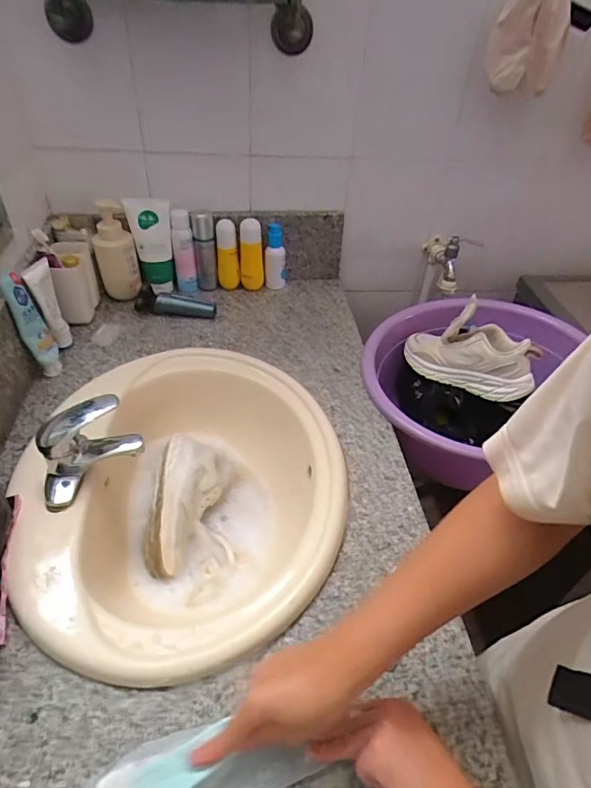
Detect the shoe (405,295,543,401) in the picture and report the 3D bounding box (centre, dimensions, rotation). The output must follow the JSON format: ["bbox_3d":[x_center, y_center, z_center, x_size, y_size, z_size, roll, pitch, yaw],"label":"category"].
[{"bbox_3d":[0.317,-0.079,0.864,0.235,0.111,0.107,32,50,27],"label":"shoe"}]

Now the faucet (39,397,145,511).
[{"bbox_3d":[-0.281,0.074,0.639,0.128,0.096,0.109,-23,49,-26],"label":"faucet"}]

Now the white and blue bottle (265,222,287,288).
[{"bbox_3d":[-0.043,-0.294,1.026,0.046,0.131,0.045,3,43,-1],"label":"white and blue bottle"}]

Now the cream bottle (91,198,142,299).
[{"bbox_3d":[-0.355,-0.281,0.943,0.077,0.187,0.059,-11,45,-16],"label":"cream bottle"}]

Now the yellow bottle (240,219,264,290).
[{"bbox_3d":[-0.094,-0.294,1.020,0.049,0.148,0.036,-4,44,-9],"label":"yellow bottle"}]

